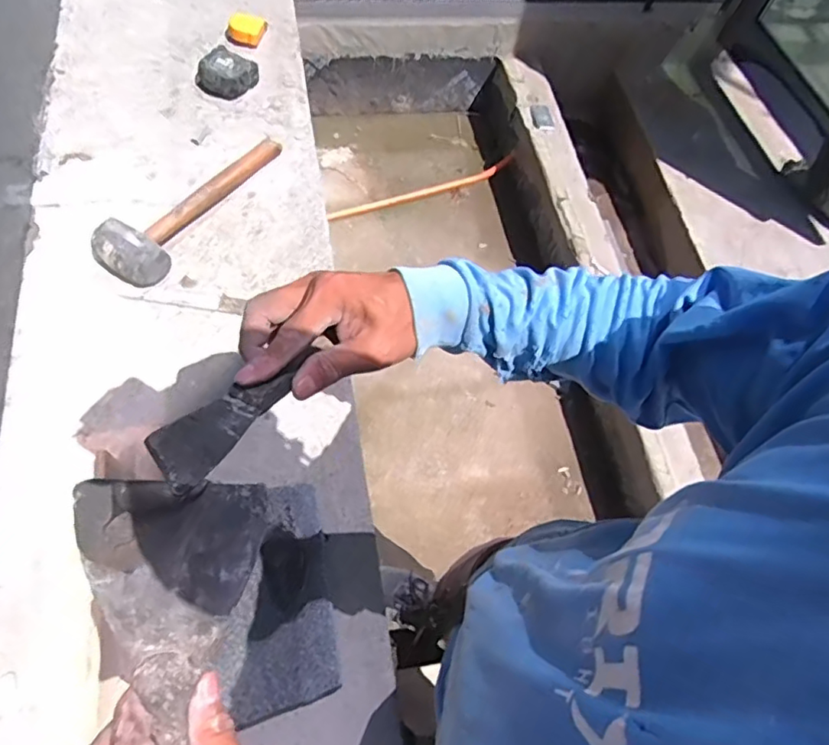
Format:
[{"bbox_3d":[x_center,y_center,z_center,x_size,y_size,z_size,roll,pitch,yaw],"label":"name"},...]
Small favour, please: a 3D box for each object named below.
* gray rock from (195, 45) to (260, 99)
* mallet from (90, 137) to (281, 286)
[{"bbox_3d":[-0.326,-0.521,0.995,0.089,0.042,0.091,36,65,12],"label":"gray rock"},{"bbox_3d":[-0.313,-0.254,0.850,0.092,0.072,0.332,31,64,10],"label":"mallet"}]

